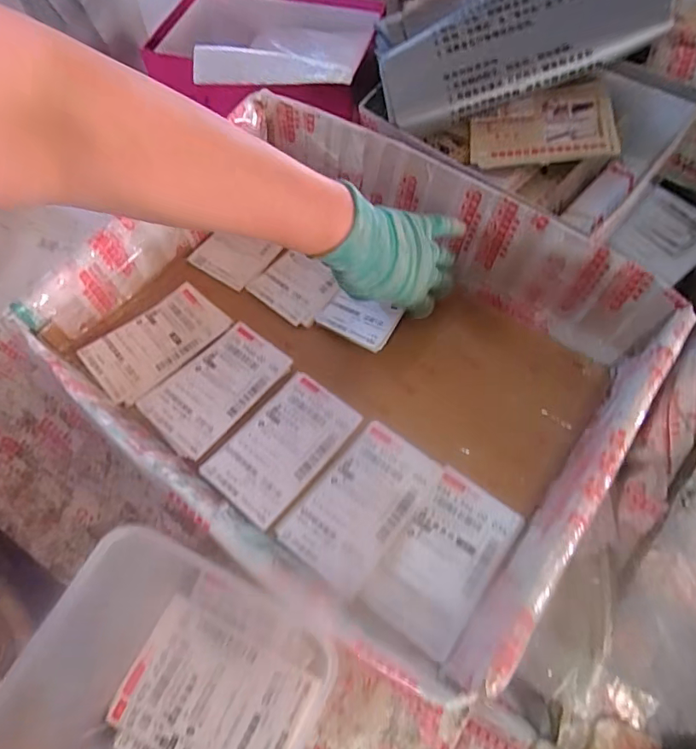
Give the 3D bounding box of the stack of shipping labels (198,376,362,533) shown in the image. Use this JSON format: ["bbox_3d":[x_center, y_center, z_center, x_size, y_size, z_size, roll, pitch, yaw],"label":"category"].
[{"bbox_3d":[-0.059,0.063,0.439,0.084,0.009,0.132,36,68,18],"label":"stack of shipping labels"}]

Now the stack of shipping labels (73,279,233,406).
[{"bbox_3d":[-0.195,-0.034,0.499,0.135,0.012,0.079,-41,68,-19],"label":"stack of shipping labels"}]

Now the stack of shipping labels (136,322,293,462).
[{"bbox_3d":[-0.127,0.011,0.470,0.082,0.010,0.132,36,68,18],"label":"stack of shipping labels"}]

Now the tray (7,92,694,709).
[{"bbox_3d":[-0.006,-0.035,0.439,0.457,0.124,0.371,37,71,17],"label":"tray"}]

